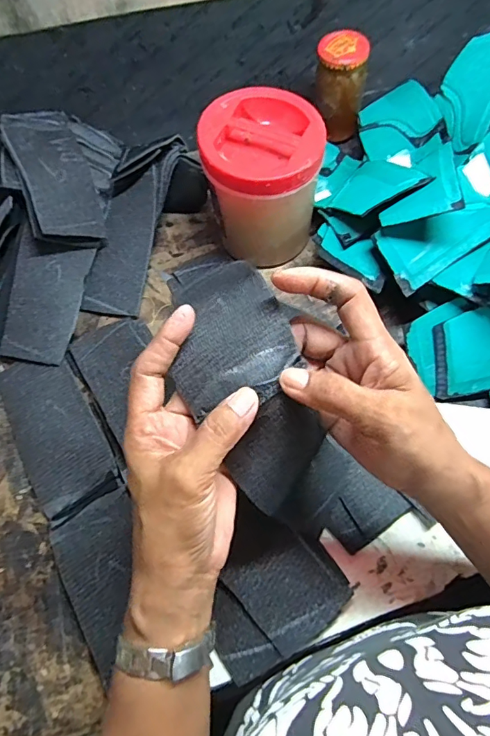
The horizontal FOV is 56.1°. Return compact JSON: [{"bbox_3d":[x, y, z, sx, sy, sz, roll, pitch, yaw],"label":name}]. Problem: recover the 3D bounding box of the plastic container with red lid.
[{"bbox_3d":[0.020,-0.196,0.497,0.113,0.137,0.121,-2,63,3],"label":"plastic container with red lid"}]

